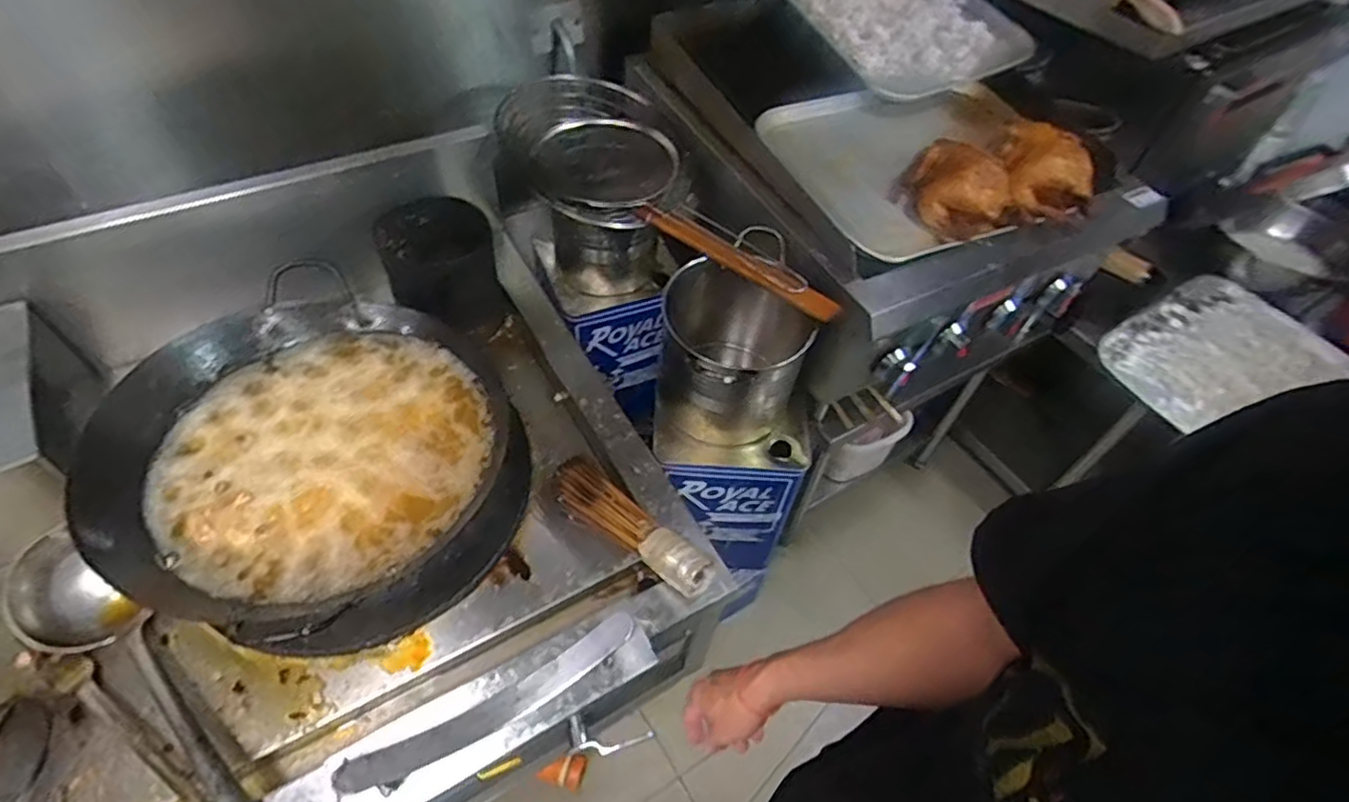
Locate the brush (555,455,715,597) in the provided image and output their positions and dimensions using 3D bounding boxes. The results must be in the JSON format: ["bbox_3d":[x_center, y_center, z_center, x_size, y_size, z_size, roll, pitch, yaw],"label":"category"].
[{"bbox_3d":[-0.056,0.147,0.818,0.245,0.072,0.063,37,58,22],"label":"brush"}]

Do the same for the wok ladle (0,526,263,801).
[{"bbox_3d":[-0.483,0.321,0.647,0.525,0.069,0.087,32,57,19],"label":"wok ladle"}]

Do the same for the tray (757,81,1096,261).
[{"bbox_3d":[0.392,-0.393,1.058,0.484,0.104,0.392,-19,56,-18],"label":"tray"}]

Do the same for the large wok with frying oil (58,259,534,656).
[{"bbox_3d":[-0.405,0.068,0.803,0.407,0.142,0.418,2,52,-3],"label":"large wok with frying oil"}]

